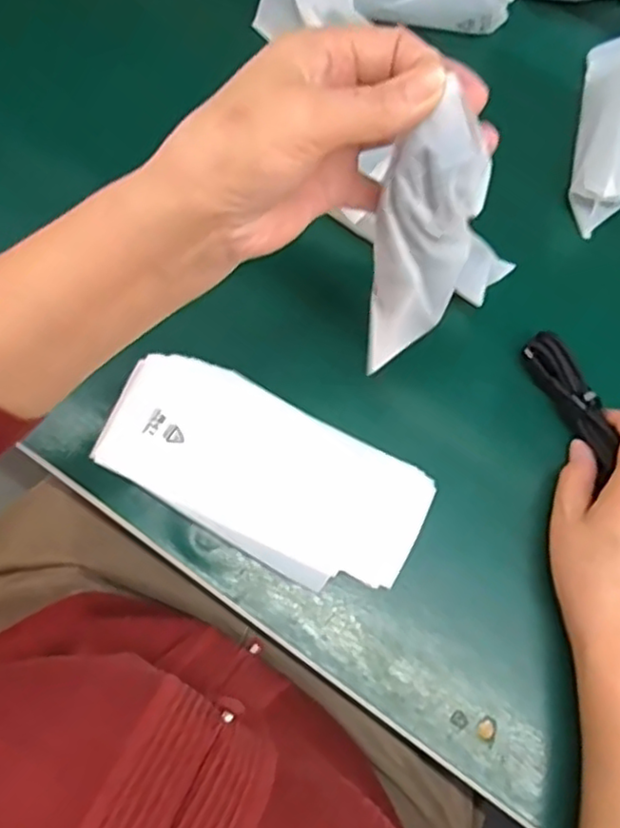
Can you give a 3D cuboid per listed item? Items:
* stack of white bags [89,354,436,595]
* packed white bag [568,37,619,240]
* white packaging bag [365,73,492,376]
[{"bbox_3d":[-0.028,0.035,0.410,0.199,0.023,0.093,28,75,7],"label":"stack of white bags"},{"bbox_3d":[0.218,-0.211,0.483,0.052,0.044,0.160,20,74,5],"label":"packed white bag"},{"bbox_3d":[0.051,-0.075,0.305,0.044,0.137,0.026,11,56,2],"label":"white packaging bag"}]

